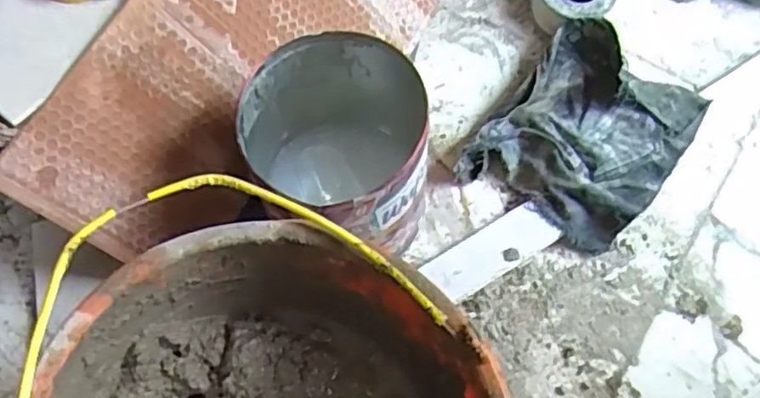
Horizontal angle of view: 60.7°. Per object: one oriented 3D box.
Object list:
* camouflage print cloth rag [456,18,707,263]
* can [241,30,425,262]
[{"bbox_3d":[0.201,-0.061,0.635,0.165,0.042,0.209,35,69,15],"label":"camouflage print cloth rag"},{"bbox_3d":[-0.036,-0.027,0.549,0.140,0.160,0.149,0,64,0],"label":"can"}]

